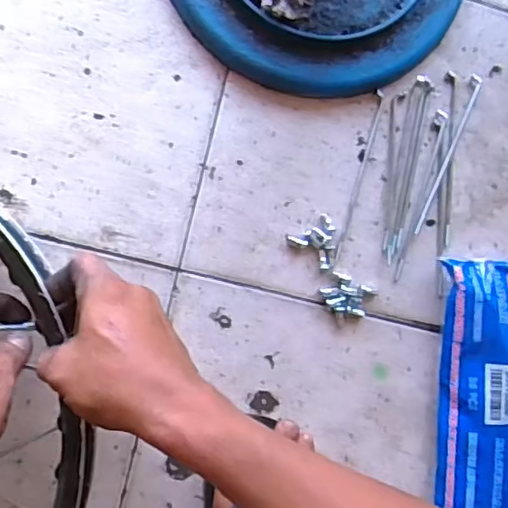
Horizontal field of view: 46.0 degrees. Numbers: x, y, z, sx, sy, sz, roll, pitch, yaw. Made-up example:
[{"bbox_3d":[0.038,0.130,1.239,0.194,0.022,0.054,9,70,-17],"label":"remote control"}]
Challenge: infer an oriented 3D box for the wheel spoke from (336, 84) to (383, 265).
[{"bbox_3d":[0.092,-0.067,0.520,0.007,0.004,0.155,15,86,-7],"label":"wheel spoke"}]

